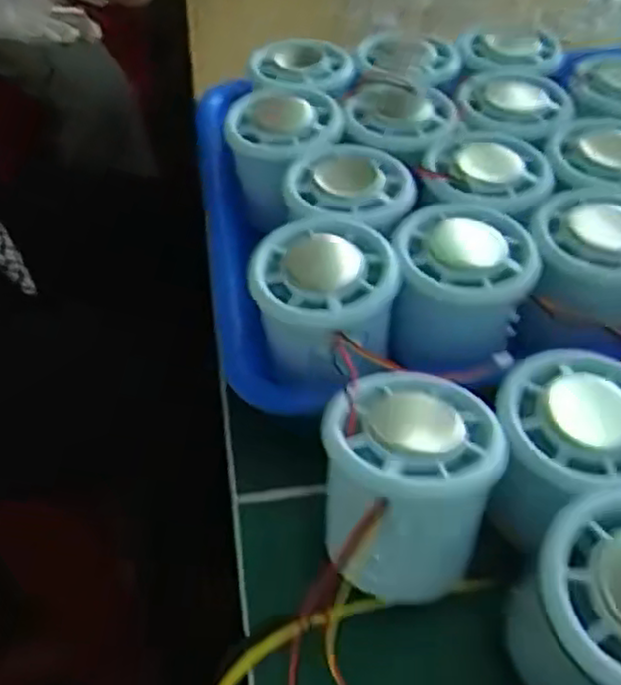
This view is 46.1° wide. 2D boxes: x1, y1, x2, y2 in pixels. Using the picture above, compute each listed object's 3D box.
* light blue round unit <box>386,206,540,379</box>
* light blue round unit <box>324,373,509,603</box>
[{"bbox_3d":[0.059,-0.019,0.298,0.053,0.049,0.061,4,48,2],"label":"light blue round unit"},{"bbox_3d":[0.032,0.047,0.246,0.053,0.059,0.057,1,48,-1],"label":"light blue round unit"}]

